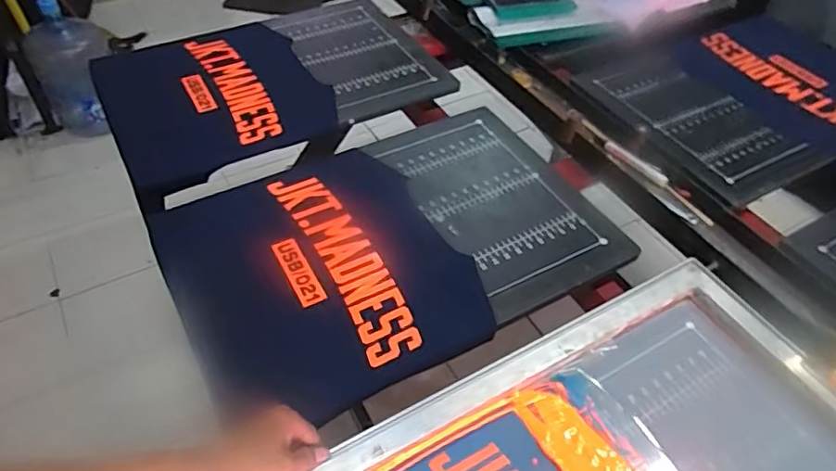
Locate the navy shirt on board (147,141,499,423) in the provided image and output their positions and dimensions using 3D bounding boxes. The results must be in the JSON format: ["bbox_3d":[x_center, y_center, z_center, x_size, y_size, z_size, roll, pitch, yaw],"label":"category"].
[{"bbox_3d":[-0.137,0.038,0.767,0.356,0.016,0.394,-23,52,-21],"label":"navy shirt on board"}]

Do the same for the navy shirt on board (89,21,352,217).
[{"bbox_3d":[-0.358,-0.252,1.010,0.361,0.030,0.431,-23,53,-21],"label":"navy shirt on board"}]

